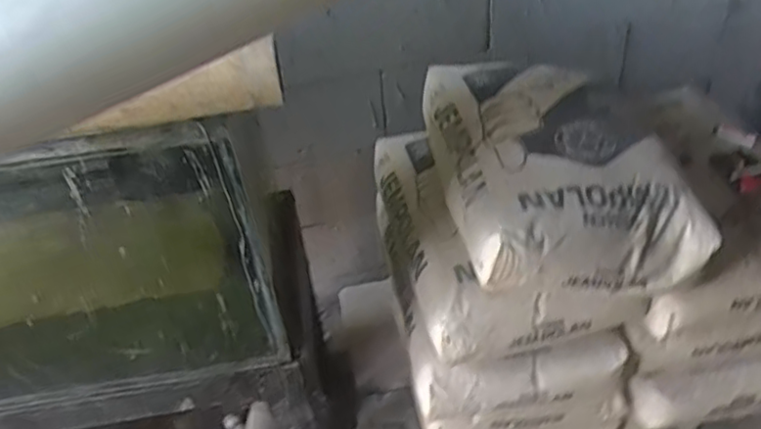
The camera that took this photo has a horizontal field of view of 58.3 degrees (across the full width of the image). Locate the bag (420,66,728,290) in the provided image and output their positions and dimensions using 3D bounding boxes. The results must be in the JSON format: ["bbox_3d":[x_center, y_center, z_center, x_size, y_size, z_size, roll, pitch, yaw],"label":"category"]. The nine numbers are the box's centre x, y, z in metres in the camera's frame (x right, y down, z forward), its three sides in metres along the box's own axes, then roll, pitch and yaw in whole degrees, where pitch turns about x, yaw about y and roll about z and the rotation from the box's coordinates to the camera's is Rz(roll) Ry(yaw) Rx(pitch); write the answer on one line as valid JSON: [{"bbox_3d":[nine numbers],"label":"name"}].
[{"bbox_3d":[0.292,-0.098,1.185,0.357,0.143,0.509,-9,39,-3],"label":"bag"}]

